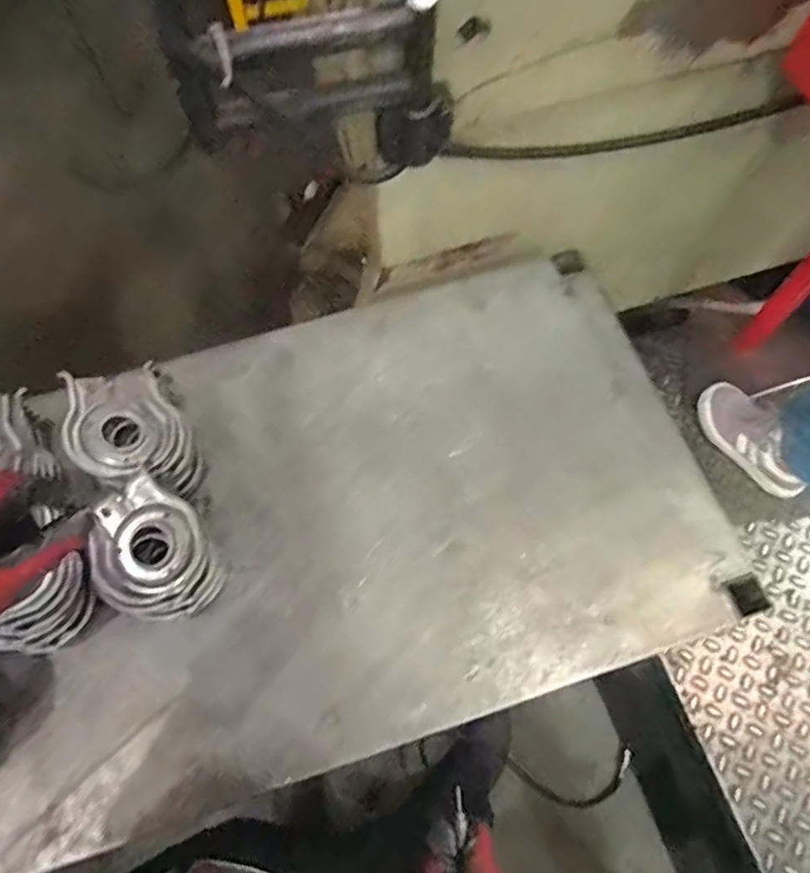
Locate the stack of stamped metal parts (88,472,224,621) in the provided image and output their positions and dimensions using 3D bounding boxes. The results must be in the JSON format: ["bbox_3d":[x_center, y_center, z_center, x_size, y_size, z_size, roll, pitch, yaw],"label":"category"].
[{"bbox_3d":[-0.251,0.121,0.618,0.108,0.102,0.130,-34,70,-13],"label":"stack of stamped metal parts"}]

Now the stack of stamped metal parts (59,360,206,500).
[{"bbox_3d":[-0.295,0.003,0.661,0.114,0.107,0.144,-36,71,-13],"label":"stack of stamped metal parts"}]

